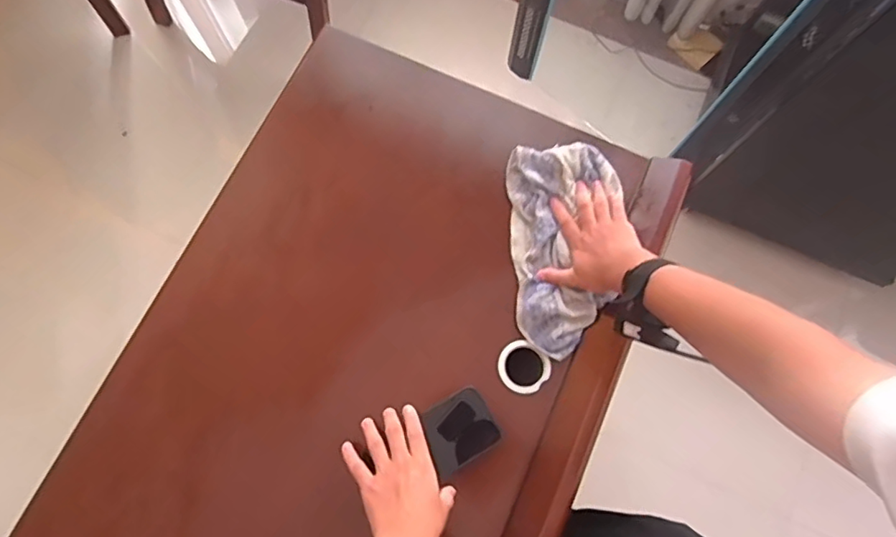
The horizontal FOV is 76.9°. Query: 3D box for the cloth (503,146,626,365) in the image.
[{"bbox_3d":[0.144,-0.026,0.707,0.137,0.031,0.259,3,79,-1],"label":"cloth"}]

